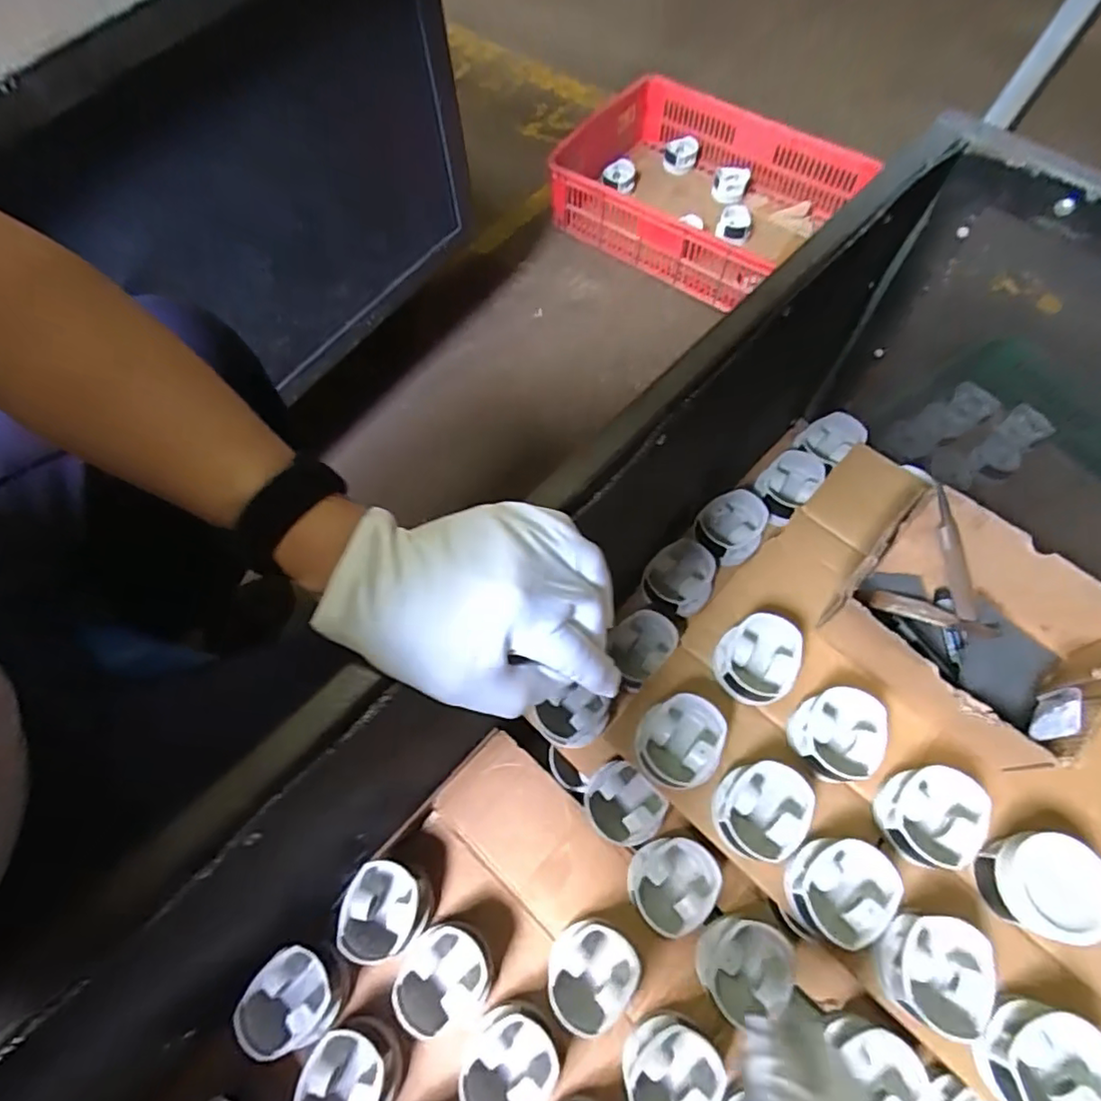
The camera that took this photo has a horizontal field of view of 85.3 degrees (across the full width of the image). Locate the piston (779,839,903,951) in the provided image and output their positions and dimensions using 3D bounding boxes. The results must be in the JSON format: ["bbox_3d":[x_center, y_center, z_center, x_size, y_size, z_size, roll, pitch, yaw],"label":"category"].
[{"bbox_3d":[0.237,0.283,0.499,0.084,0.070,0.076,0,65,1],"label":"piston"}]

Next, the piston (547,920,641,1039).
[{"bbox_3d":[0.036,0.362,0.508,0.074,0.045,0.075,0,65,1],"label":"piston"}]

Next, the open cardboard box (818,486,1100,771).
[{"bbox_3d":[0.382,0.069,0.551,0.201,0.088,0.168,41,72,18],"label":"open cardboard box"}]

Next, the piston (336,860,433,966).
[{"bbox_3d":[-0.146,0.325,0.539,0.070,0.049,0.073,0,65,1],"label":"piston"}]

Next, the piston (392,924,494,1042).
[{"bbox_3d":[-0.091,0.365,0.514,0.080,0.043,0.073,0,65,1],"label":"piston"}]

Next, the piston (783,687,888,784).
[{"bbox_3d":[0.255,0.165,0.536,0.072,0.046,0.075,0,65,1],"label":"piston"}]

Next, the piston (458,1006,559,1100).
[{"bbox_3d":[-0.033,0.418,0.485,0.071,0.042,0.078,0,65,1],"label":"piston"}]

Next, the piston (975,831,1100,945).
[{"bbox_3d":[0.390,0.266,0.474,0.068,0.057,0.077,-3,65,0],"label":"piston"}]

